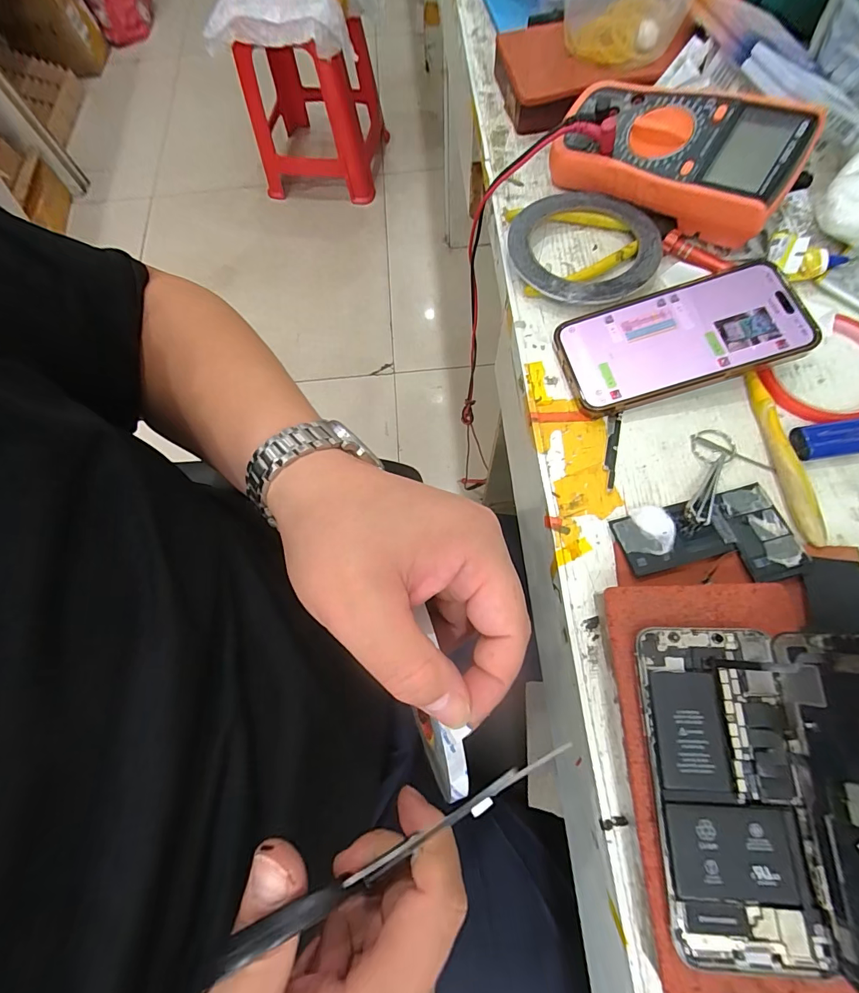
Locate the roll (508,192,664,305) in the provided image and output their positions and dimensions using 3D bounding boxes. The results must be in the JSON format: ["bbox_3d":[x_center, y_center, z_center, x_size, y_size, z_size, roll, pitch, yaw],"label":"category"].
[{"bbox_3d":[0.123,-0.201,0.349,0.115,0.019,0.107,-1,71,1],"label":"roll"}]

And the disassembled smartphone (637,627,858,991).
[{"bbox_3d":[0.152,0.128,0.177,0.083,0.071,0.138,1,71,3],"label":"disassembled smartphone"}]

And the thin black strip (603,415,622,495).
[{"bbox_3d":[0.128,-0.032,0.303,0.009,0.004,0.059,12,72,6],"label":"thin black strip"}]

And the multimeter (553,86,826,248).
[{"bbox_3d":[0.192,-0.268,0.340,0.177,0.065,0.088,39,76,14],"label":"multimeter"}]

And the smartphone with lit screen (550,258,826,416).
[{"bbox_3d":[0.180,-0.115,0.311,0.161,0.008,0.082,-15,71,7],"label":"smartphone with lit screen"}]

